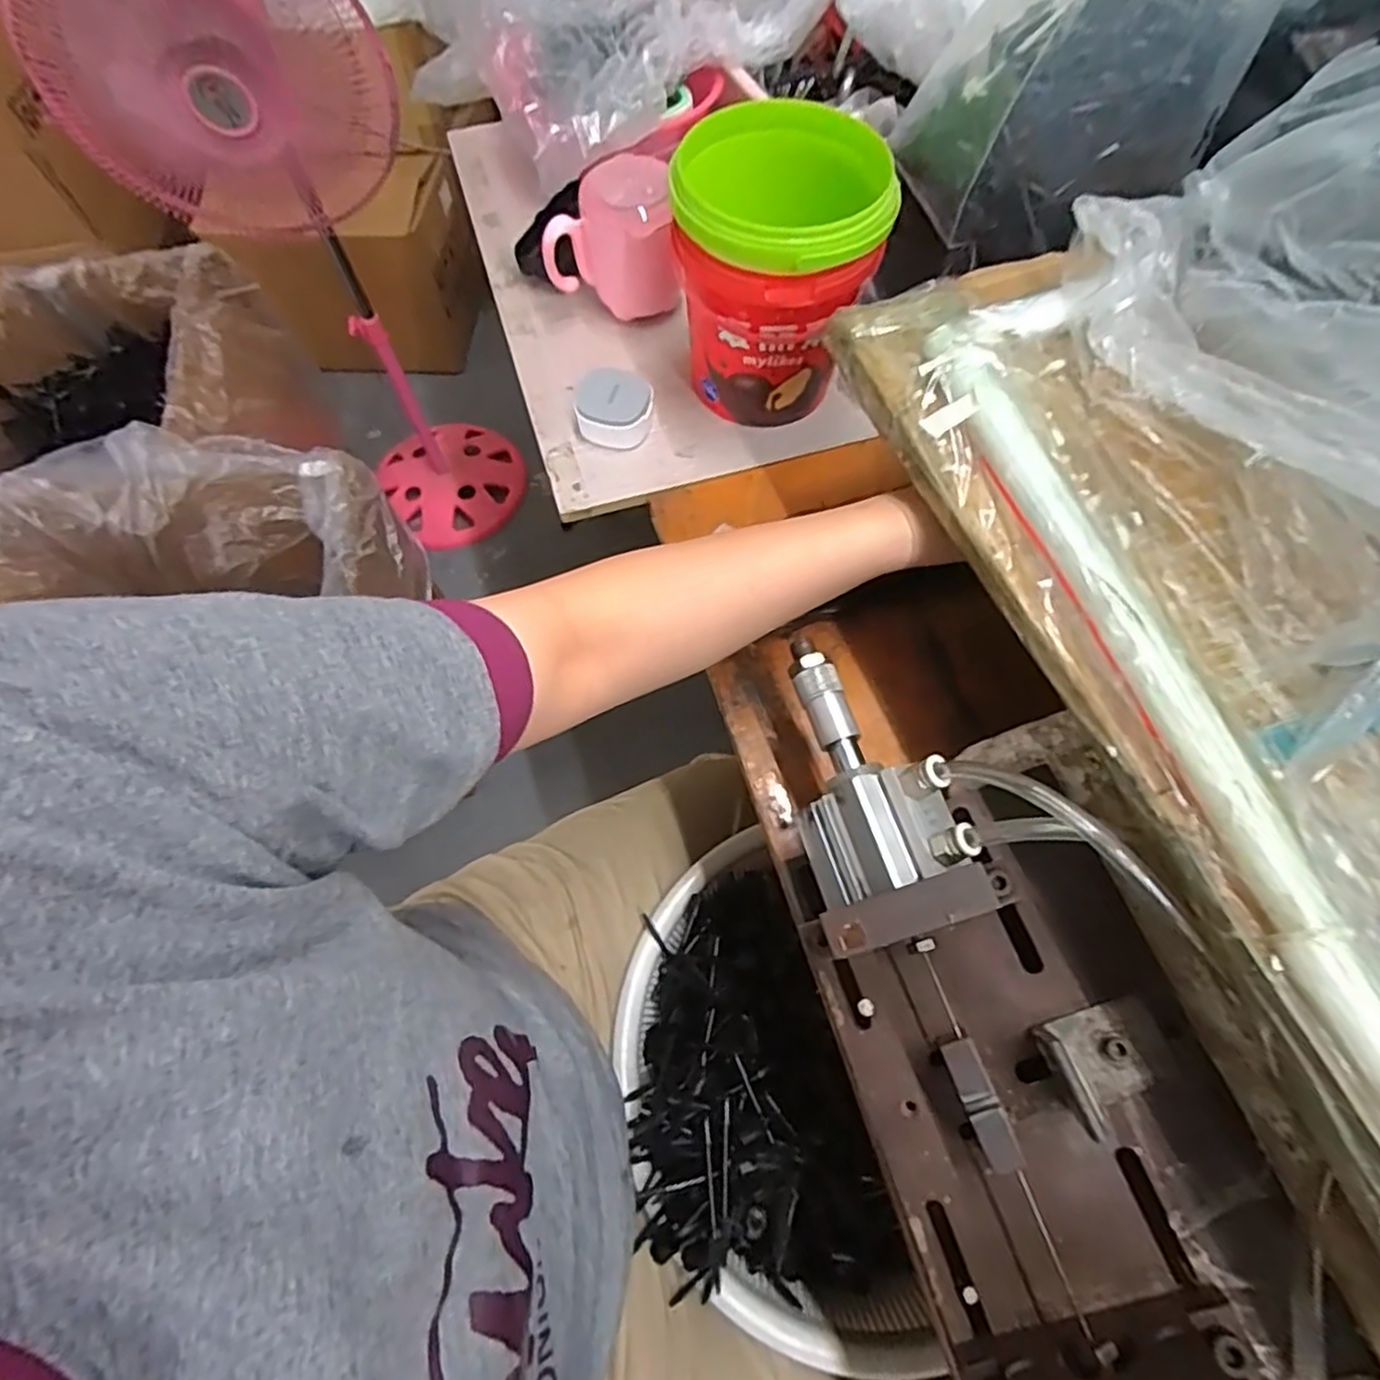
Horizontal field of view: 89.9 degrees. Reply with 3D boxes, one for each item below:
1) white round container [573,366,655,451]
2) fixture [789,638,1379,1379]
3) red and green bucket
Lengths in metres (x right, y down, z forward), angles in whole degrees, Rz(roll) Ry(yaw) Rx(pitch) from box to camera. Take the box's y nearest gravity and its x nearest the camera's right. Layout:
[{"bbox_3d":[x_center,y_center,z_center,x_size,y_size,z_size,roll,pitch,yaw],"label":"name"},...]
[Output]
[{"bbox_3d":[-0.056,-0.208,0.510,0.055,0.030,0.049,3,66,1],"label":"white round container"},{"bbox_3d":[0.163,0.167,0.291,0.160,0.093,0.437,-17,67,-7],"label":"fixture"},{"bbox_3d":[0.055,-0.278,0.475,0.122,0.148,0.123,0,66,0],"label":"red and green bucket"}]

